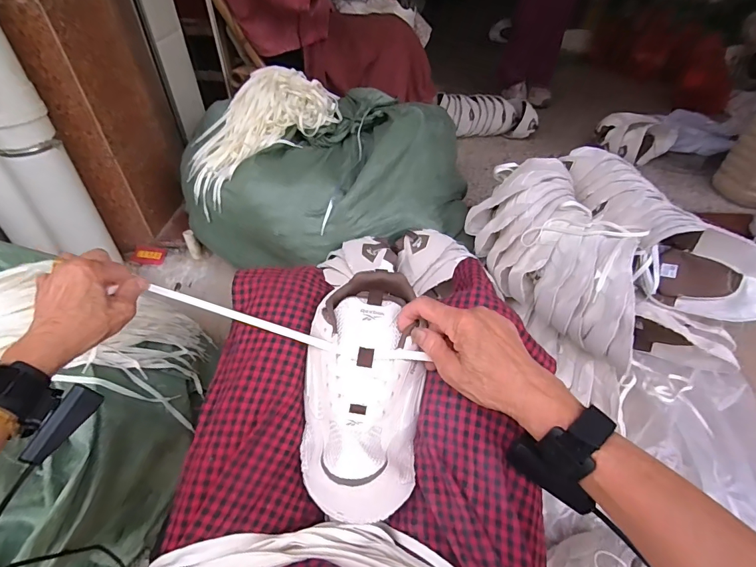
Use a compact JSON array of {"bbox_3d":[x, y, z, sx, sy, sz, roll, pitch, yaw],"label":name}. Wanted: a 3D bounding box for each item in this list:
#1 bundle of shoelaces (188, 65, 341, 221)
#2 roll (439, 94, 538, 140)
[{"bbox_3d":[-0.289,-0.351,0.934,0.210,0.125,0.412,36,75,32],"label":"bundle of shoelaces"},{"bbox_3d":[0.415,-0.635,1.544,0.366,0.142,0.128,-1,44,-1],"label":"roll"}]

